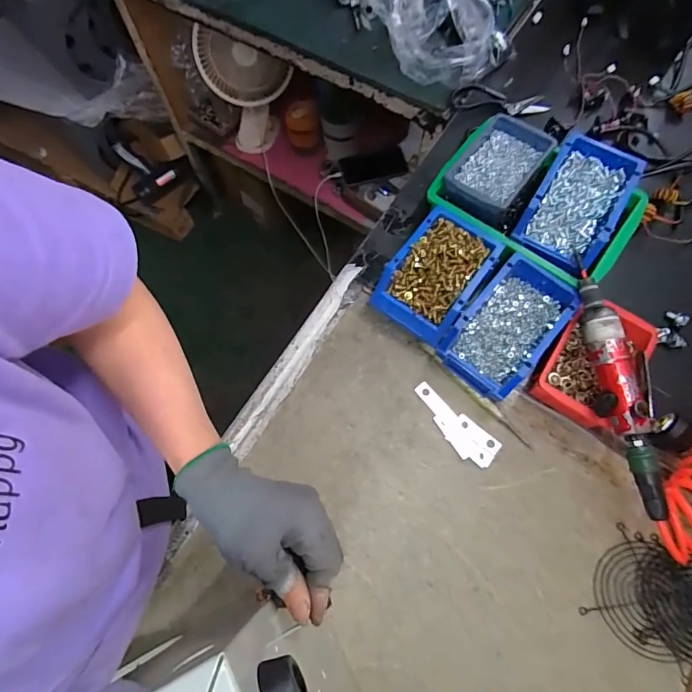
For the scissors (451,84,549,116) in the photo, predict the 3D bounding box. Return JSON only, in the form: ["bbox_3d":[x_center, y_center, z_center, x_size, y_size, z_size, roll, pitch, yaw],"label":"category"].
[{"bbox_3d":[0.252,-0.401,0.715,0.154,0.015,0.048,7,71,3],"label":"scissors"}]

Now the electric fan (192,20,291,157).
[{"bbox_3d":[-0.224,-0.638,1.079,0.217,0.325,0.140,5,65,2],"label":"electric fan"}]

